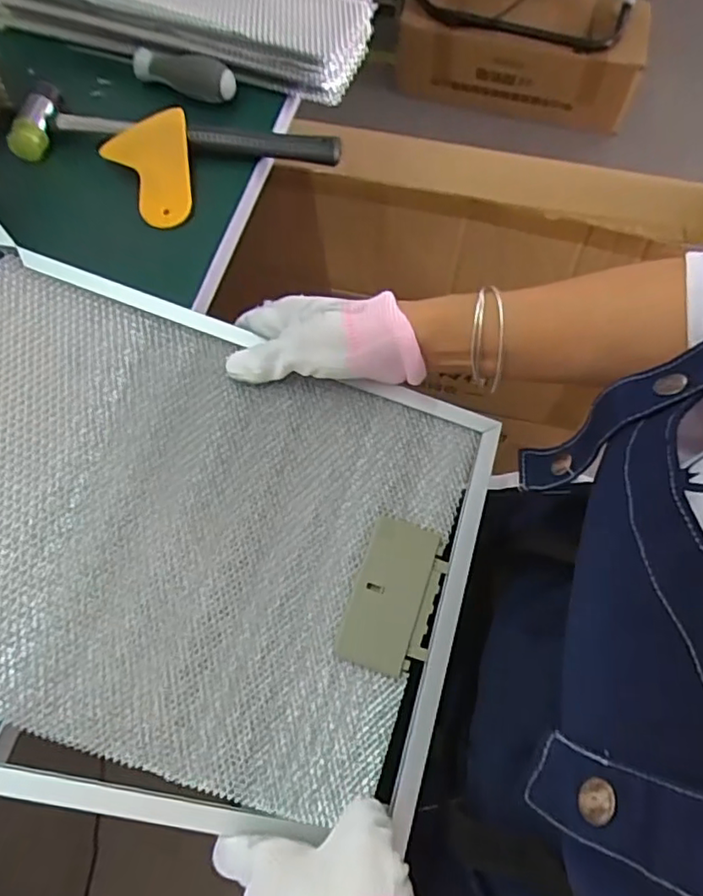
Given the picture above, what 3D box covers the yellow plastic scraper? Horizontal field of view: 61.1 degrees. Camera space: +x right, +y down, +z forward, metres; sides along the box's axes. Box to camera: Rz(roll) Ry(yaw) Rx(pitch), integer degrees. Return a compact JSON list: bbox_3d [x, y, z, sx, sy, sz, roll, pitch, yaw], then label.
[{"bbox_3d":[-0.138,-0.206,0.441,0.064,0.008,0.087,-33,82,-8],"label":"yellow plastic scraper"}]

